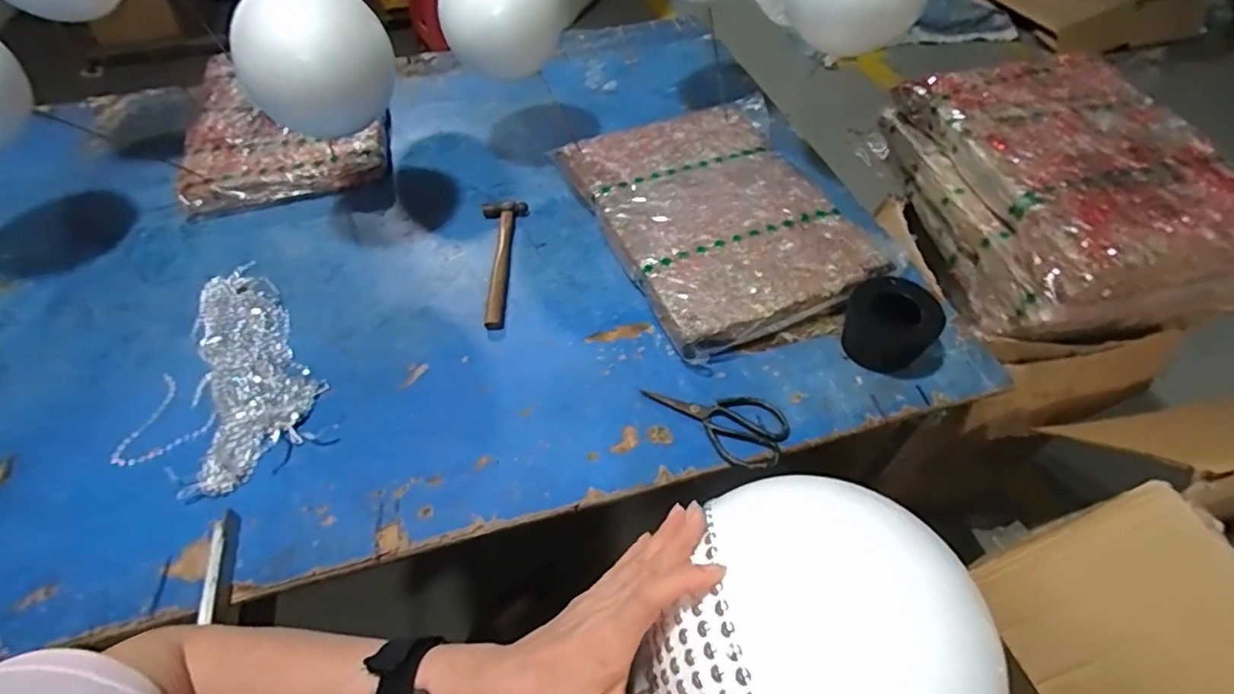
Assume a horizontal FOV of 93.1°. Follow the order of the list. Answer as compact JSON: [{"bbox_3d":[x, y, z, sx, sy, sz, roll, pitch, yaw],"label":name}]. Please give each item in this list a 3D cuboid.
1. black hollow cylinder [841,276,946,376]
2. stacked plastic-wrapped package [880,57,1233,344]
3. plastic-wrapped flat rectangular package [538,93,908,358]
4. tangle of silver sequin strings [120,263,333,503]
[{"bbox_3d":[0.369,-0.029,0.798,0.116,0.087,0.107,22,54,19],"label":"black hollow cylinder"},{"bbox_3d":[0.721,-0.253,0.951,0.383,0.167,0.518,-6,51,-4],"label":"stacked plastic-wrapped package"},{"bbox_3d":[0.176,-0.230,0.979,0.405,0.063,0.535,-18,52,-14],"label":"plastic-wrapped flat rectangular package"},{"bbox_3d":[-0.560,0.036,0.805,0.232,0.021,0.377,-29,55,-22],"label":"tangle of silver sequin strings"}]

